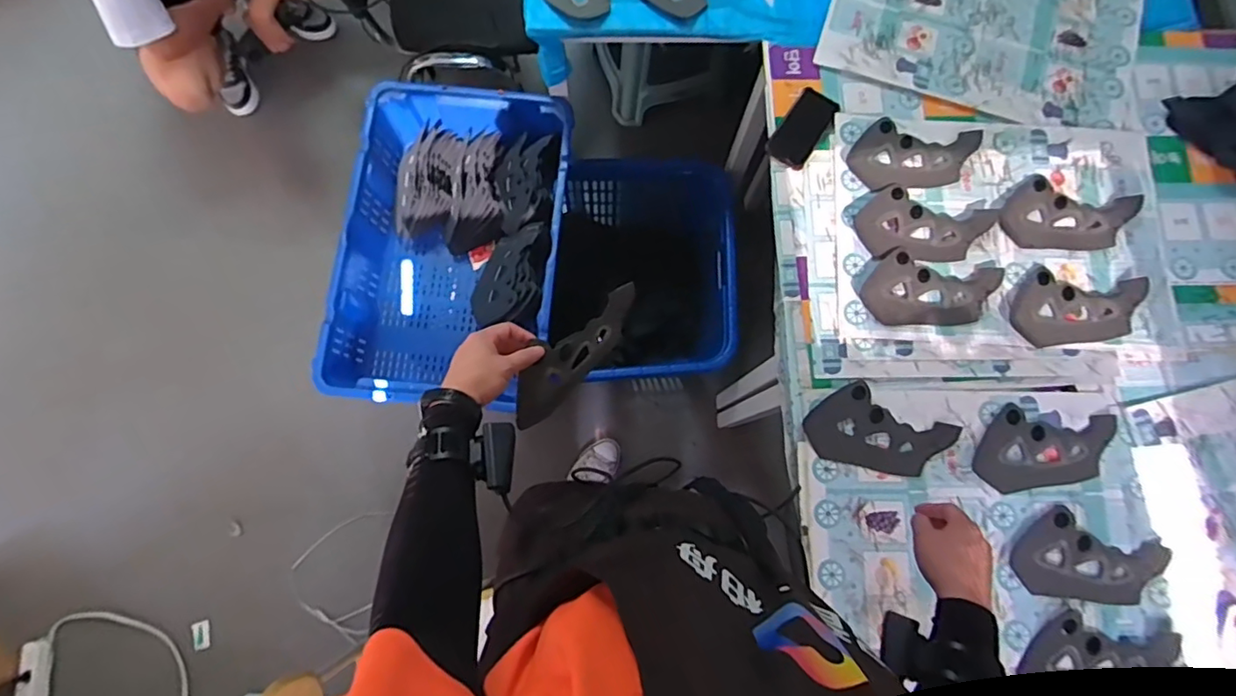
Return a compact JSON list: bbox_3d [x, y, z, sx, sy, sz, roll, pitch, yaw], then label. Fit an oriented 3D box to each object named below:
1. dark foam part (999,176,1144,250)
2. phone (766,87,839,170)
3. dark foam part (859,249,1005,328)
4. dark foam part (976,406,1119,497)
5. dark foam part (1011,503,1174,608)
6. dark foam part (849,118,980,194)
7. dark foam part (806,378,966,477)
[{"bbox_3d":[0.767,-0.222,0.977,0.247,0.019,0.118,9,78,0],"label":"dark foam part"},{"bbox_3d":[0.312,-0.374,0.979,0.069,0.015,0.148,34,79,5],"label":"phone"},{"bbox_3d":[0.503,-0.097,0.924,0.231,0.018,0.119,-2,78,-2],"label":"dark foam part"},{"bbox_3d":[0.665,0.161,0.897,0.225,0.018,0.130,6,78,0],"label":"dark foam part"},{"bbox_3d":[0.713,0.317,0.872,0.235,0.016,0.125,9,78,0],"label":"dark foam part"},{"bbox_3d":[0.506,-0.332,0.980,0.242,0.021,0.119,-8,78,-3],"label":"dark foam part"},{"bbox_3d":[0.402,0.125,0.880,0.228,0.014,0.122,13,78,1],"label":"dark foam part"}]

